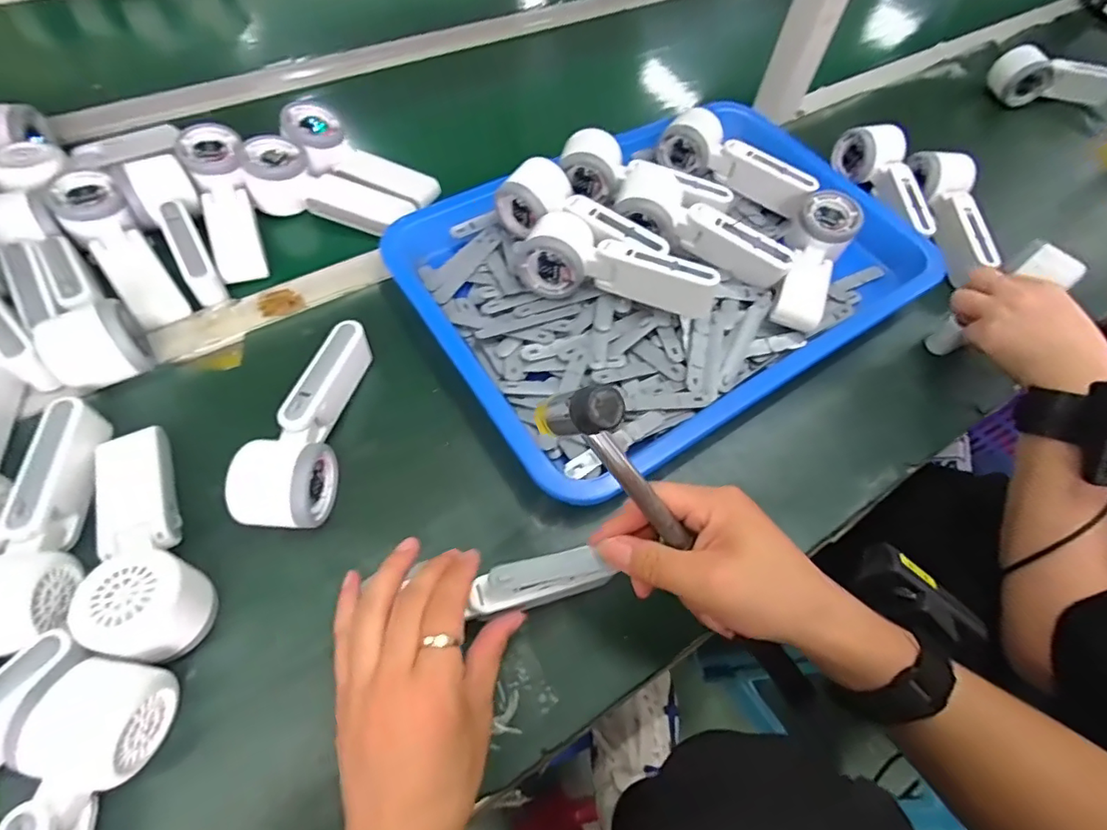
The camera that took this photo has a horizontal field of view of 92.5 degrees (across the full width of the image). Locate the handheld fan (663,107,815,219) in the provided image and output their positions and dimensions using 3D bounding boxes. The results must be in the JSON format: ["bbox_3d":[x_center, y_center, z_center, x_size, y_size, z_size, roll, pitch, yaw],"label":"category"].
[{"bbox_3d":[0.191,-0.261,0.550,0.163,0.043,0.052,33,63,15],"label":"handheld fan"}]

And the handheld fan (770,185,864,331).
[{"bbox_3d":[0.240,-0.146,0.495,0.054,0.041,0.165,24,61,10],"label":"handheld fan"}]

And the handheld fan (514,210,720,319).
[{"bbox_3d":[0.051,-0.120,0.454,0.168,0.058,0.068,27,62,11],"label":"handheld fan"}]

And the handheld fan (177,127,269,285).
[{"bbox_3d":[-0.304,-0.200,0.492,0.050,0.034,0.164,-19,78,-14],"label":"handheld fan"}]

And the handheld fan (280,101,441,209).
[{"bbox_3d":[-0.196,-0.260,0.540,0.162,0.025,0.060,27,61,-4],"label":"handheld fan"}]

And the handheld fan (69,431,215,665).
[{"bbox_3d":[-0.266,0.074,0.343,0.058,0.045,0.166,-21,64,-15],"label":"handheld fan"}]

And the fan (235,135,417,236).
[{"bbox_3d":[-0.224,-0.222,0.529,0.163,0.048,0.060,17,59,-9],"label":"fan"}]

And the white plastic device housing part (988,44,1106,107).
[{"bbox_3d":[0.676,-0.451,0.723,0.145,0.063,0.069,38,64,17],"label":"white plastic device housing part"}]

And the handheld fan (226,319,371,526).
[{"bbox_3d":[-0.184,0.003,0.392,0.056,0.053,0.165,4,60,-2],"label":"handheld fan"}]

